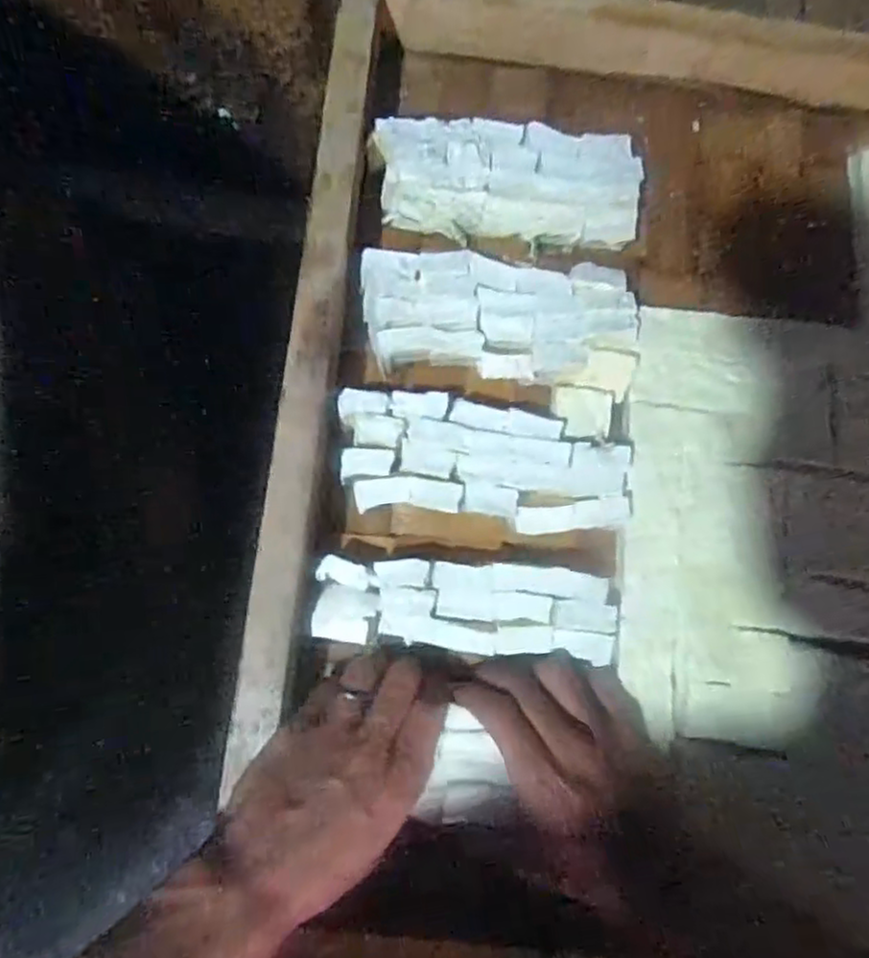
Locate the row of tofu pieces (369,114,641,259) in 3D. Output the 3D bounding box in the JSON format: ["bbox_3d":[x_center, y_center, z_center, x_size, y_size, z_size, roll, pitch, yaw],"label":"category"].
[{"bbox_3d":[0.050,-0.195,0.480,0.170,0.034,0.078,3,77,-3],"label":"row of tofu pieces"}]

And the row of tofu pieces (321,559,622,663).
[{"bbox_3d":[0.021,0.074,0.418,0.175,0.025,0.050,5,77,-3],"label":"row of tofu pieces"}]

